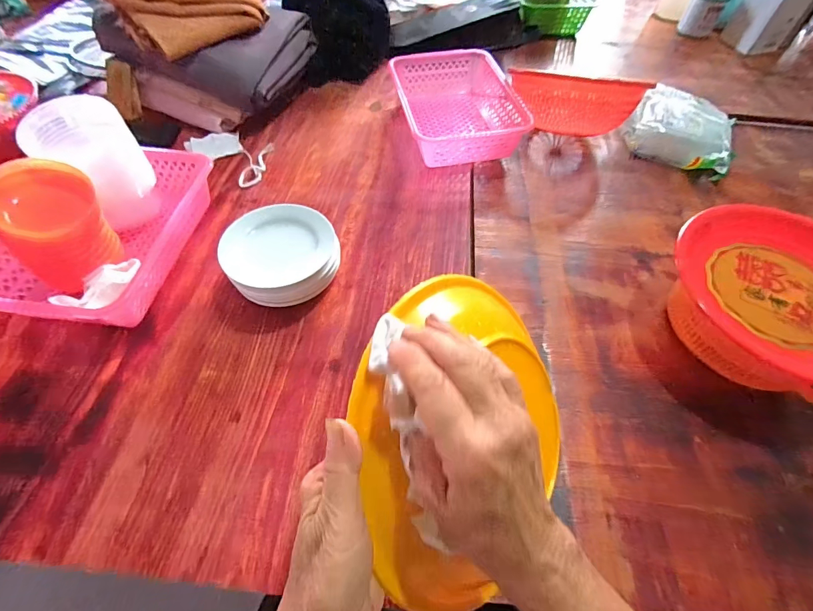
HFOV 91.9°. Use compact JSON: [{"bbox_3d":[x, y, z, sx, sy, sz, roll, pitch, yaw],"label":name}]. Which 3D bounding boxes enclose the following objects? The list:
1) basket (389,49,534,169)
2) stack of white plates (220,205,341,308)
[{"bbox_3d":[0.097,-0.400,0.794,0.214,0.083,0.306,-9,56,-7],"label":"basket"},{"bbox_3d":[-0.165,-0.063,0.539,0.142,0.088,0.119,-17,57,-14],"label":"stack of white plates"}]

